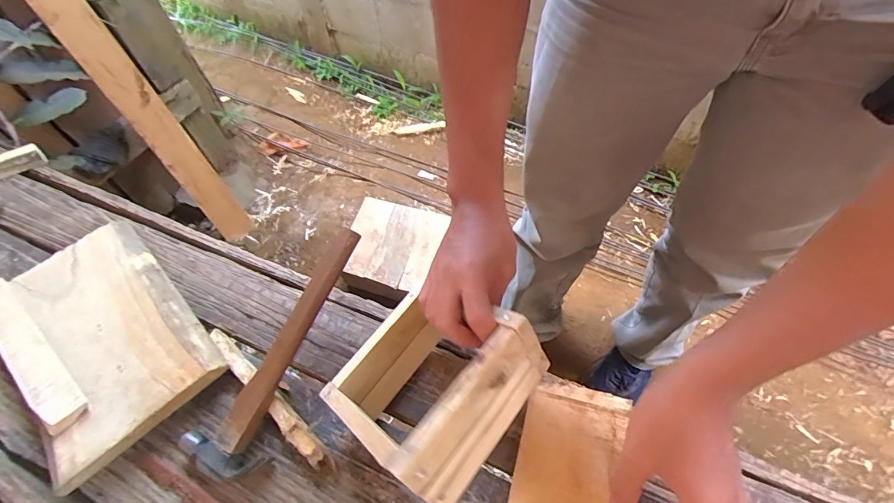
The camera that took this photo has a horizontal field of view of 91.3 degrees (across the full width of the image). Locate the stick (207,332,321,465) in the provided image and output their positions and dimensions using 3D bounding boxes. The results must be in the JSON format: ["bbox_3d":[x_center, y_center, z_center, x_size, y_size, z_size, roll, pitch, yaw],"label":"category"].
[{"bbox_3d":[-0.198,0.150,0.469,0.205,0.020,0.018,36,65,24],"label":"stick"}]

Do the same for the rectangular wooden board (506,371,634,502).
[{"bbox_3d":[0.113,0.202,0.403,0.098,0.017,0.166,13,58,11],"label":"rectangular wooden board"}]

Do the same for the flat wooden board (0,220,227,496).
[{"bbox_3d":[-0.426,0.088,0.523,0.338,0.040,0.179,39,66,25],"label":"flat wooden board"}]

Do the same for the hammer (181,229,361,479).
[{"bbox_3d":[-0.171,0.096,0.460,0.078,0.024,0.269,24,77,18],"label":"hammer"}]

